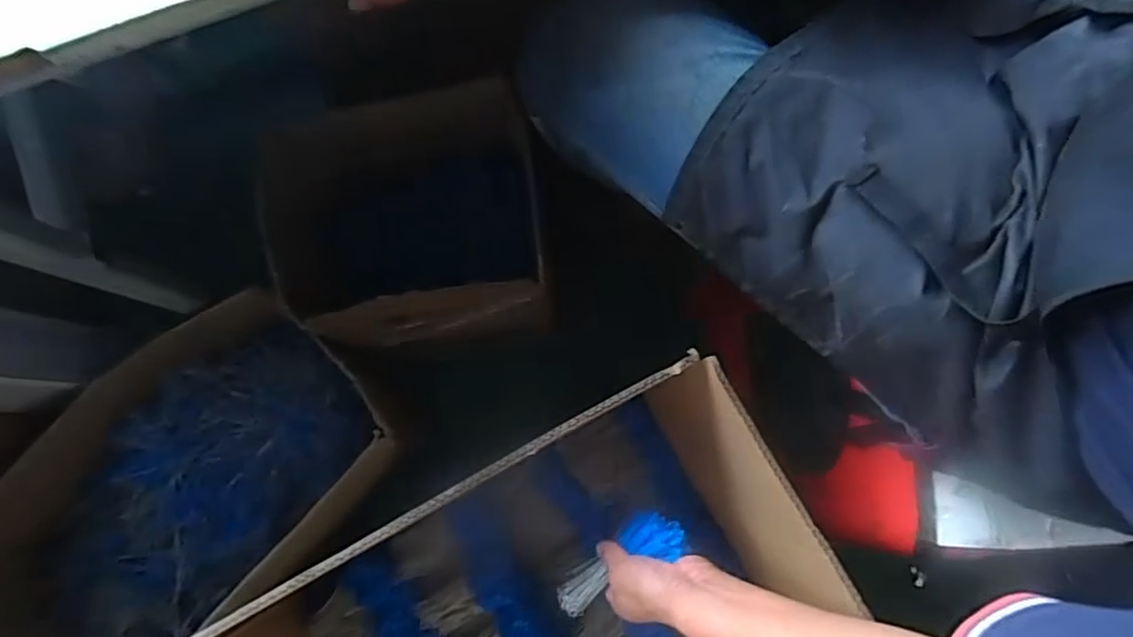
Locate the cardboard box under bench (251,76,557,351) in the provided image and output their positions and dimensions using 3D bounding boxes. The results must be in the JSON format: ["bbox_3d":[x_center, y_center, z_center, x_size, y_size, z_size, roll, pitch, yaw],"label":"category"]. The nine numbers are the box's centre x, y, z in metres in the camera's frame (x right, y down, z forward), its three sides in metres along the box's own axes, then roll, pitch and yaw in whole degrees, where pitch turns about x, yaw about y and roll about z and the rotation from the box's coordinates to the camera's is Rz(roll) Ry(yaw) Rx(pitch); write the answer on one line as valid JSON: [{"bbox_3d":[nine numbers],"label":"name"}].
[{"bbox_3d":[-0.183,-0.105,0.721,0.292,0.135,0.244,-13,79,-4],"label":"cardboard box under bench"}]

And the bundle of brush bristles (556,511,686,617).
[{"bbox_3d":[0.047,0.242,0.613,0.147,0.037,0.044,-44,82,18],"label":"bundle of brush bristles"}]

